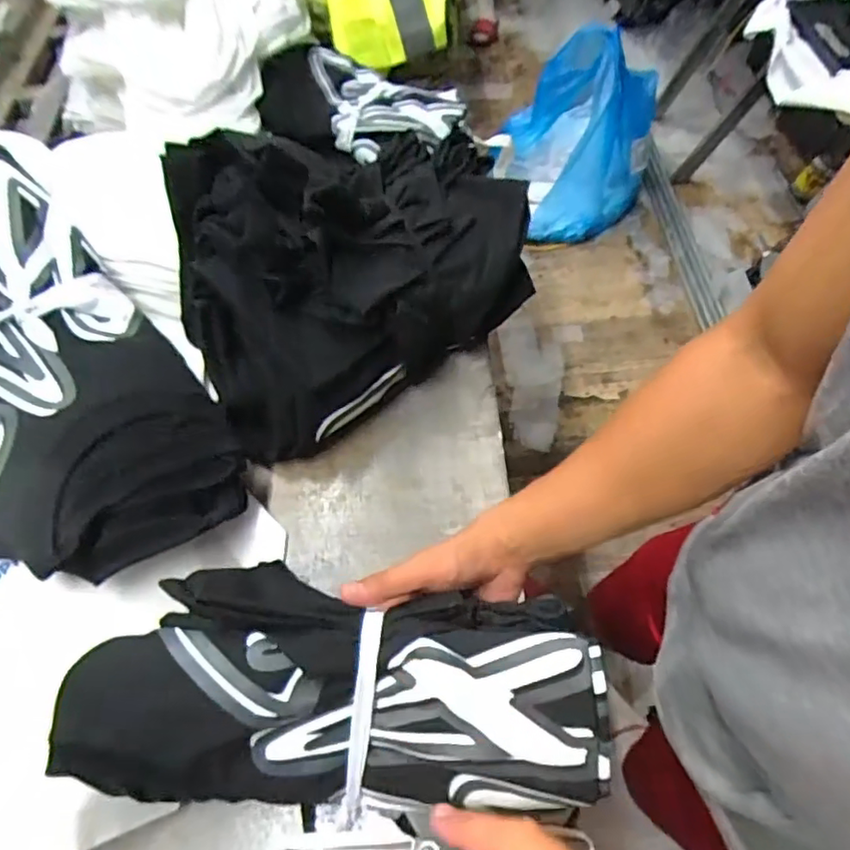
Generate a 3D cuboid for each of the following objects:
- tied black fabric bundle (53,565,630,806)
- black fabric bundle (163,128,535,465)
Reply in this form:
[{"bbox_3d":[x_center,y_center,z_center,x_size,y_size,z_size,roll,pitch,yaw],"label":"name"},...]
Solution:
[{"bbox_3d":[-0.054,0.176,0.424,0.340,0.105,0.149,2,58,-1],"label":"tied black fabric bundle"},{"bbox_3d":[-0.066,-0.177,0.658,0.390,0.204,0.284,-25,60,-12],"label":"black fabric bundle"}]

